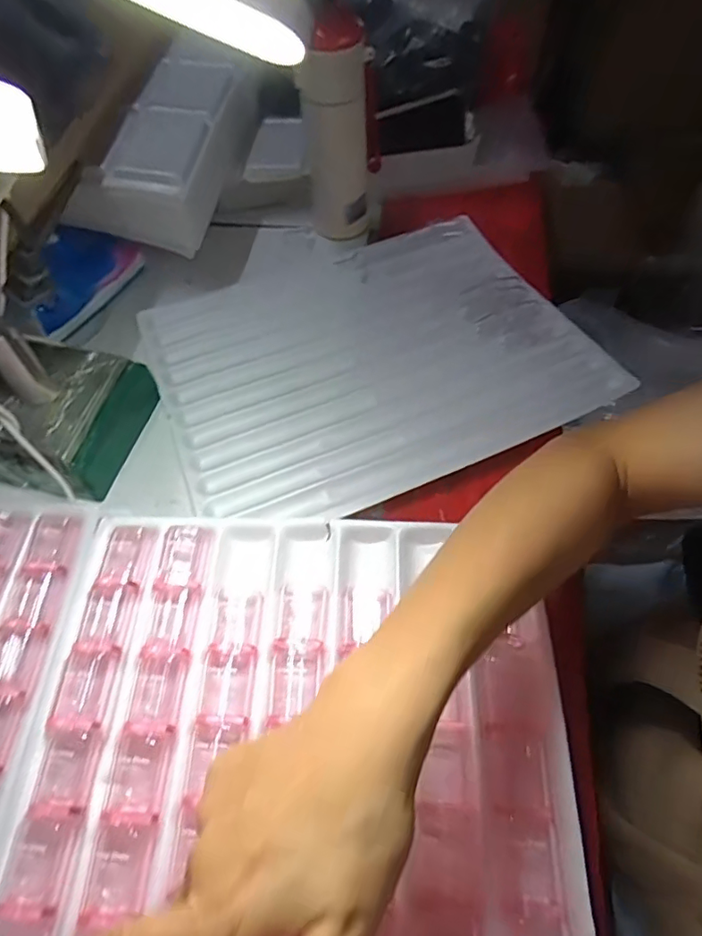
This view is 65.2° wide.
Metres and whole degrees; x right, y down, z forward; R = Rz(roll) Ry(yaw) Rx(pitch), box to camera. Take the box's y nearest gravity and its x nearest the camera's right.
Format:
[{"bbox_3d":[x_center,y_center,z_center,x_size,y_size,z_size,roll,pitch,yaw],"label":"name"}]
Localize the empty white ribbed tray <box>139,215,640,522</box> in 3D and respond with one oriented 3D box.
[{"bbox_3d":[0.014,-0.111,0.529,0.375,0.015,0.307,-20,57,-9],"label":"empty white ribbed tray"}]

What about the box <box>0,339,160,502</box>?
[{"bbox_3d":[-0.258,-0.046,0.479,0.134,0.052,0.125,9,58,7],"label":"box"}]

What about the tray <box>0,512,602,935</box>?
[{"bbox_3d":[-0.038,0.201,0.288,0.316,0.027,0.385,2,57,6],"label":"tray"}]

